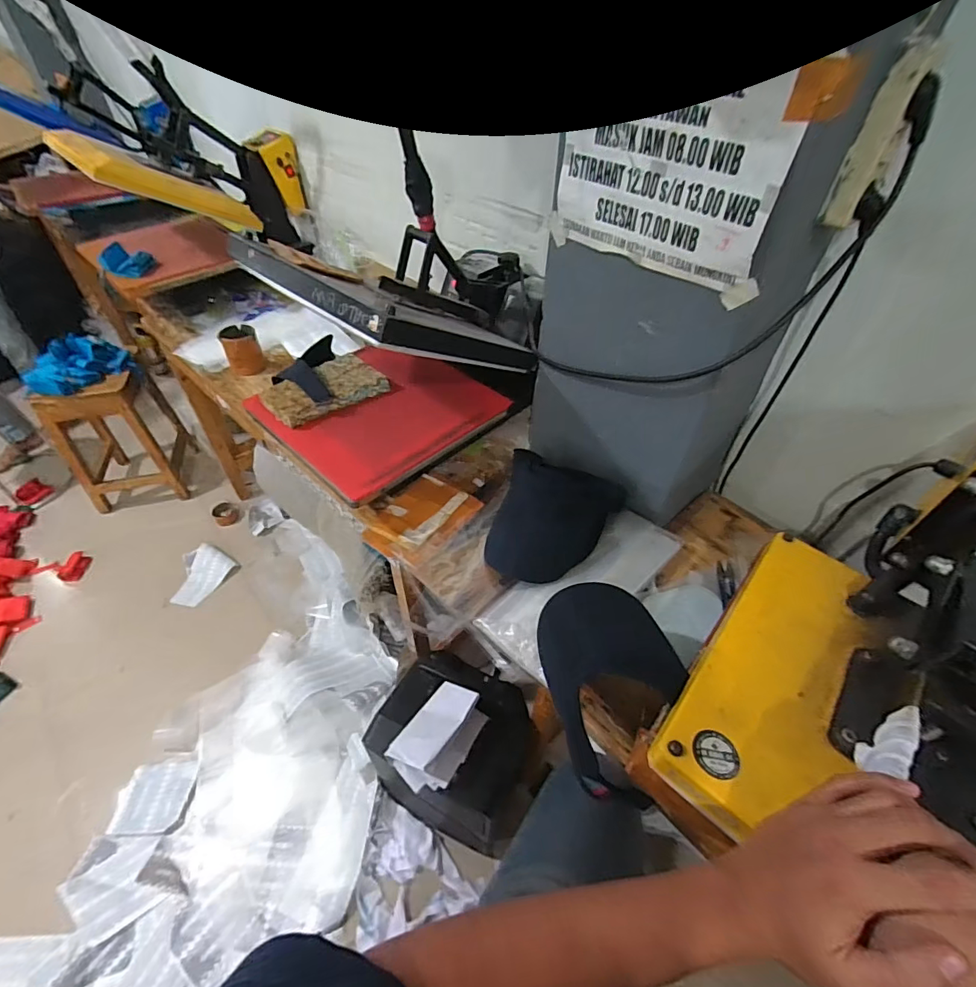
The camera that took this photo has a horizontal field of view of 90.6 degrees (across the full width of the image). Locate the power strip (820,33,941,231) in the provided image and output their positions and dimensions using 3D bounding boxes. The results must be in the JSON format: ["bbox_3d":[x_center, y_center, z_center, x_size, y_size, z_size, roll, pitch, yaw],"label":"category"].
[{"bbox_3d":[0.412,-0.376,0.511,0.036,0.154,0.051,28,52,23],"label":"power strip"}]

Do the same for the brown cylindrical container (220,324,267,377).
[{"bbox_3d":[-0.602,-0.351,1.191,0.081,0.102,0.081,1,47,-1],"label":"brown cylindrical container"}]

